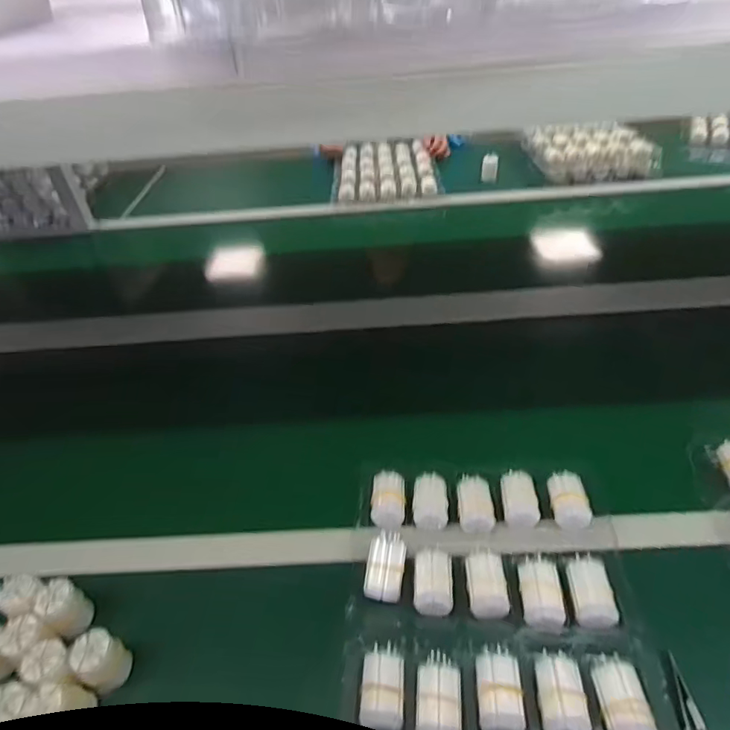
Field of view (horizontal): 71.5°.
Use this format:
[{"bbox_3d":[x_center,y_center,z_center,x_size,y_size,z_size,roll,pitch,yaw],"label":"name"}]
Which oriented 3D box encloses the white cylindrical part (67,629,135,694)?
[{"bbox_3d":[-0.256,0.286,0.492,0.036,0.057,0.039,-3,41,3],"label":"white cylindrical part"}]

